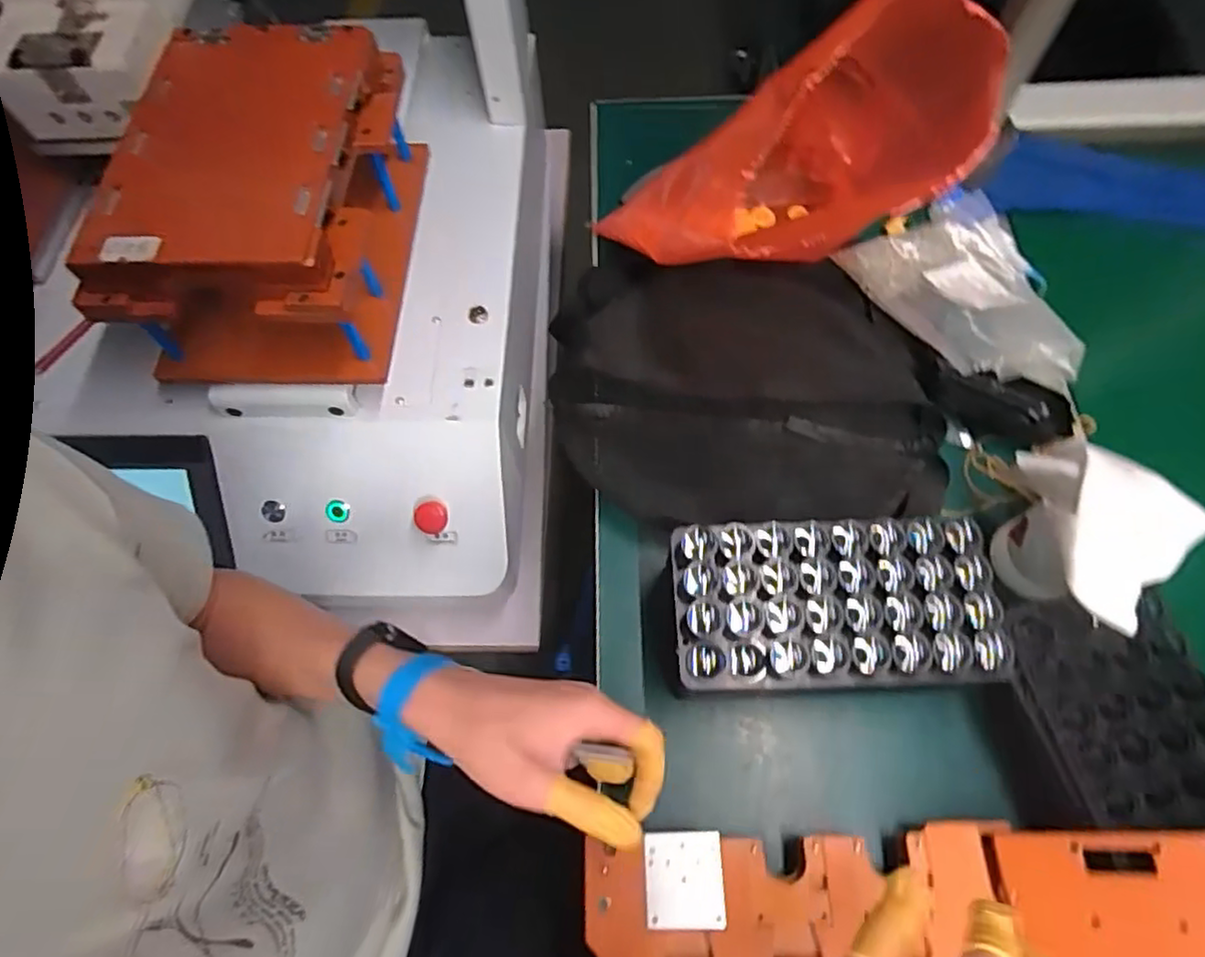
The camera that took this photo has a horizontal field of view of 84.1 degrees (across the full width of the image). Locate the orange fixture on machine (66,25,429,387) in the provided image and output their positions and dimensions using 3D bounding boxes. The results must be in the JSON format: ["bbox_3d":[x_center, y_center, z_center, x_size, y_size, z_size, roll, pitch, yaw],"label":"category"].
[{"bbox_3d":[-0.274,-0.230,0.557,0.193,0.140,0.280,0,66,2],"label":"orange fixture on machine"}]

